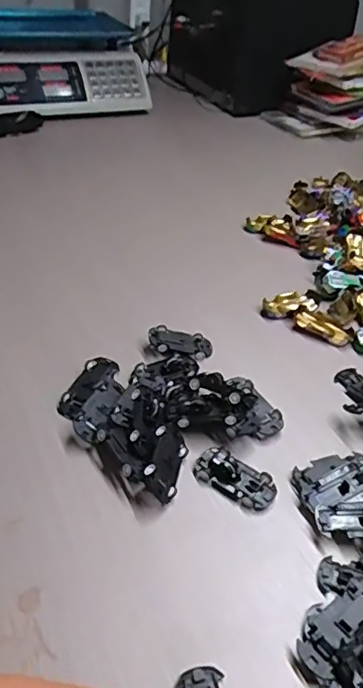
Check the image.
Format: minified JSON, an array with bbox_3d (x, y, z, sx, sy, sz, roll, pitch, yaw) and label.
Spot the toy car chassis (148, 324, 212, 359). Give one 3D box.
[{"bbox_3d":[0.000,-0.001,0.534,0.065,0.011,0.032,12,37,-14],"label":"toy car chassis"}]

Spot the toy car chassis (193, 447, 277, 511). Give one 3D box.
[{"bbox_3d":[0.042,0.102,0.414,0.063,0.013,0.031,26,43,24],"label":"toy car chassis"}]

